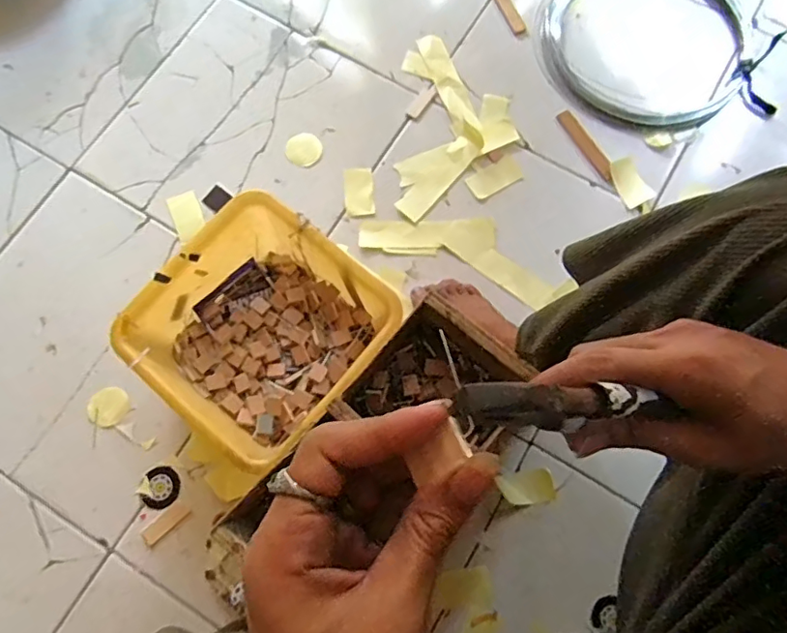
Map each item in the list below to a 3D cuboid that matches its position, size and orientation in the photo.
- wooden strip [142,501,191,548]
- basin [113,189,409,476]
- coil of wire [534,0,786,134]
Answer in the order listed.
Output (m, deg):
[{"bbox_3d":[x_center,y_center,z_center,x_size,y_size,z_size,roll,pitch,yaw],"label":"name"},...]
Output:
[{"bbox_3d":[-0.296,0.269,0.723,0.066,0.005,0.023,-42,79,-10],"label":"wooden strip"},{"bbox_3d":[-0.173,0.027,0.732,0.267,0.132,0.300,40,78,10],"label":"basin"},{"bbox_3d":[0.452,-0.457,0.935,0.409,0.034,0.340,27,80,5],"label":"coil of wire"}]

